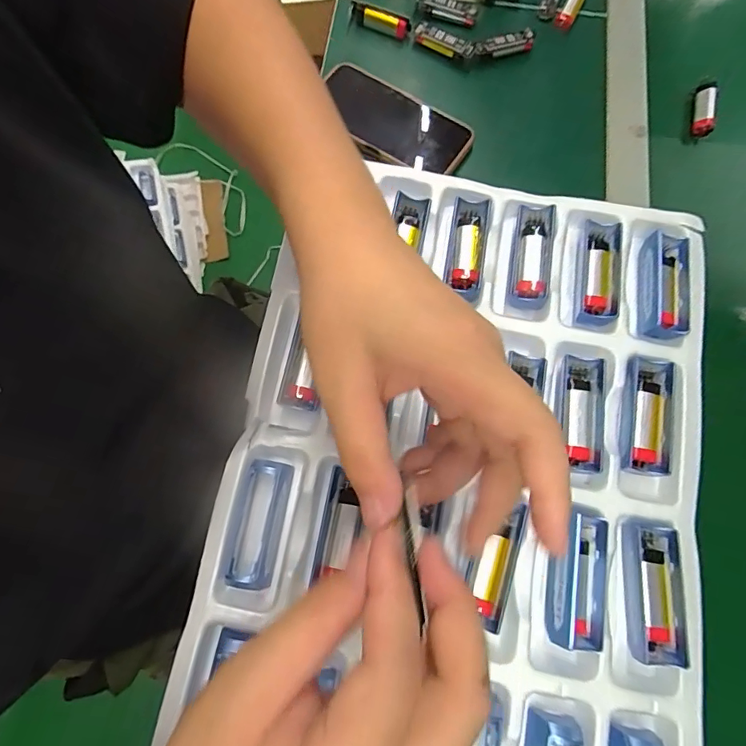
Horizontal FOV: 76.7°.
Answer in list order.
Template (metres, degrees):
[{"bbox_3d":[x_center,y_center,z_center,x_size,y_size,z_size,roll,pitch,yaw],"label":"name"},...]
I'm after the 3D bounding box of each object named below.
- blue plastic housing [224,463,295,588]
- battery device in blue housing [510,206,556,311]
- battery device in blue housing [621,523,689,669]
[{"bbox_3d":[-0.072,0.095,0.300,0.032,0.013,0.075,9,74,2],"label":"blue plastic housing"},{"bbox_3d":[0.120,-0.085,0.355,0.027,0.018,0.087,10,74,2],"label":"battery device in blue housing"},{"bbox_3d":[0.177,0.138,0.298,0.030,0.014,0.079,6,74,1],"label":"battery device in blue housing"}]

